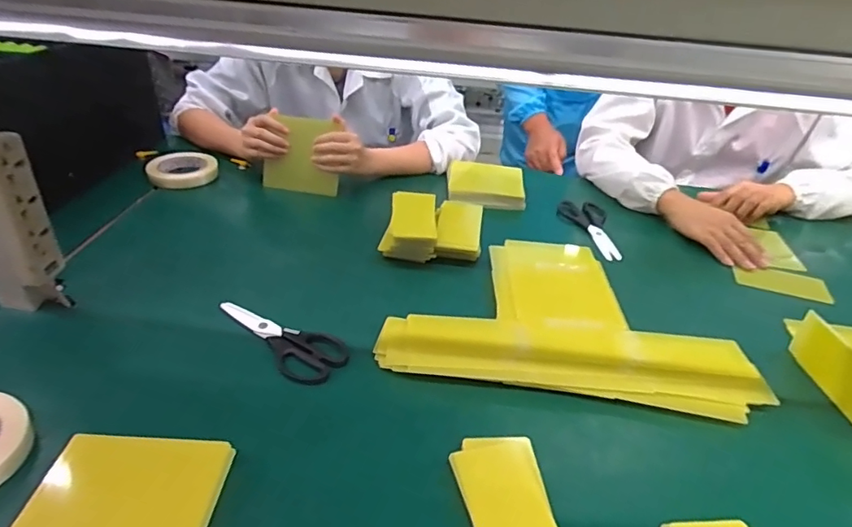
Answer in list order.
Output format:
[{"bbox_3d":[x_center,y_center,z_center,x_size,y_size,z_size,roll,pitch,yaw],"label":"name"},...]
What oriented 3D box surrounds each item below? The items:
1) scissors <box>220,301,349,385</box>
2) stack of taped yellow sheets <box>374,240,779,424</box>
[{"bbox_3d":[-0.175,0.083,0.629,0.179,0.013,0.077,25,38,28],"label":"scissors"},{"bbox_3d":[0.179,0.064,0.693,0.437,0.026,0.284,7,32,3],"label":"stack of taped yellow sheets"}]

